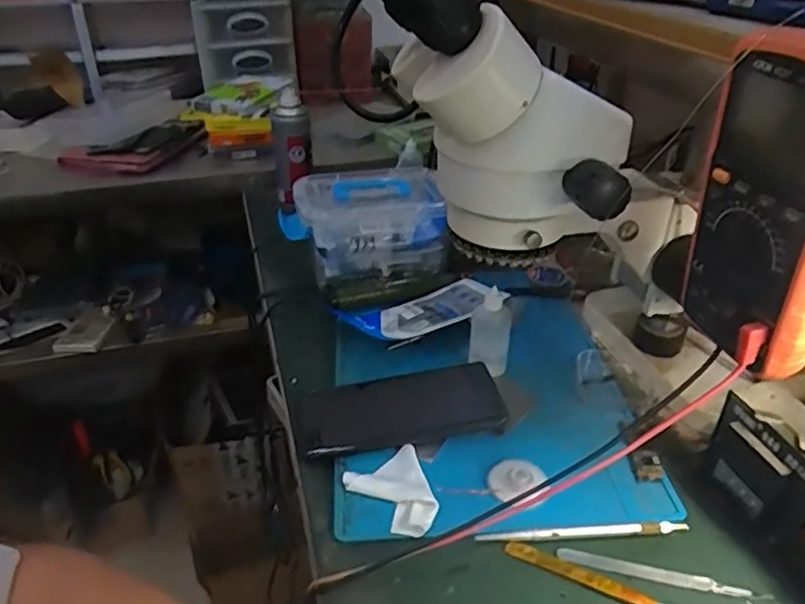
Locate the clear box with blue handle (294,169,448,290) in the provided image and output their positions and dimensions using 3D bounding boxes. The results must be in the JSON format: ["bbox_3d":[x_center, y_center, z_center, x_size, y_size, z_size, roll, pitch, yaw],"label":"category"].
[{"bbox_3d":[-0.039,-0.091,0.727,0.161,0.088,0.133,-6,32,-10],"label":"clear box with blue handle"}]

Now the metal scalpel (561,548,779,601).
[{"bbox_3d":[0.168,0.177,0.408,0.128,0.004,0.010,8,33,13],"label":"metal scalpel"}]

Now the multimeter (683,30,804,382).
[{"bbox_3d":[0.206,-0.050,0.343,0.049,0.170,0.087,-7,33,-11],"label":"multimeter"}]

